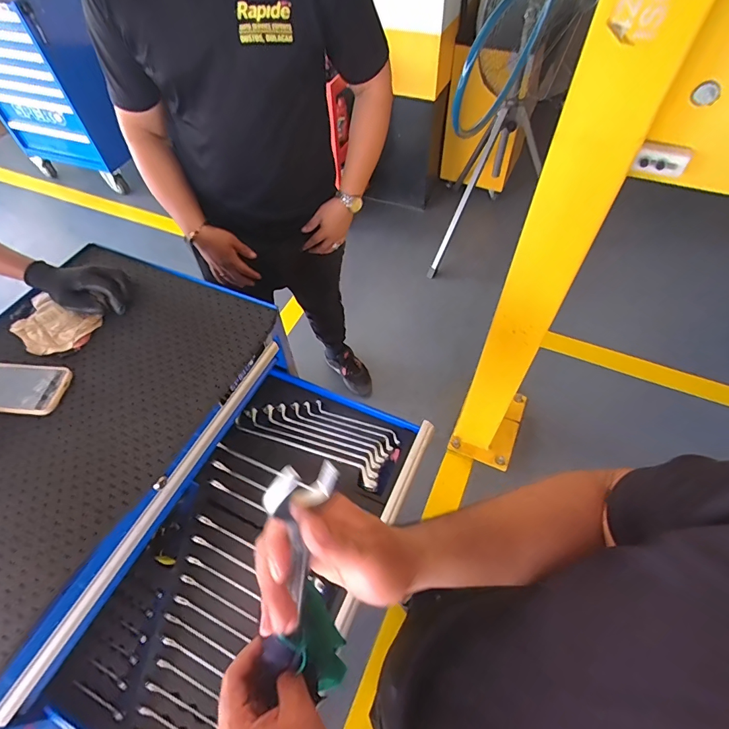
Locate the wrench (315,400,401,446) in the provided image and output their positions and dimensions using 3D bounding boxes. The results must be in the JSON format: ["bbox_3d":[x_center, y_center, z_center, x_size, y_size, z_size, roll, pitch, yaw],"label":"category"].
[{"bbox_3d":[-0.014,0.109,0.806,0.180,0.007,0.019,21,59,16],"label":"wrench"}]

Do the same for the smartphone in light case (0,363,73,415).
[{"bbox_3d":[-0.557,0.036,0.671,0.165,0.013,0.085,3,56,4],"label":"smartphone in light case"}]

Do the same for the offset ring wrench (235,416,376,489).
[{"bbox_3d":[-0.111,0.151,0.768,0.293,0.017,0.033,21,59,16],"label":"offset ring wrench"}]

